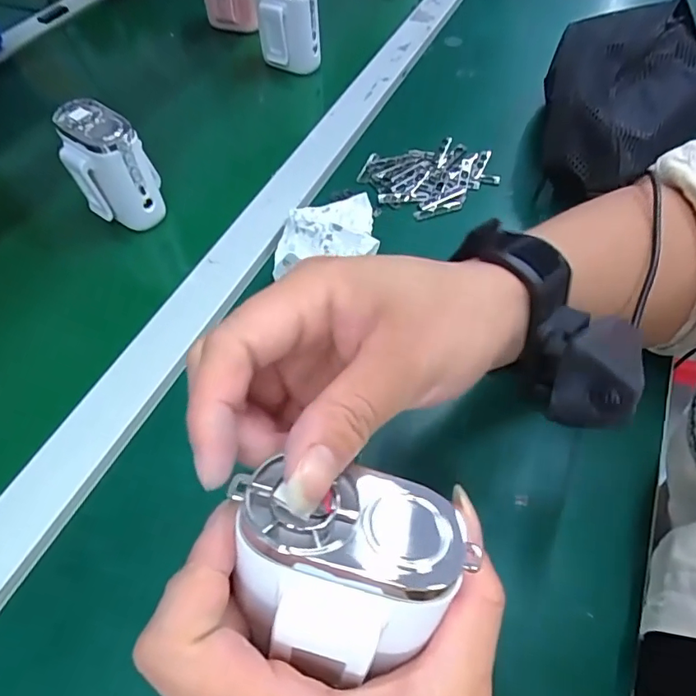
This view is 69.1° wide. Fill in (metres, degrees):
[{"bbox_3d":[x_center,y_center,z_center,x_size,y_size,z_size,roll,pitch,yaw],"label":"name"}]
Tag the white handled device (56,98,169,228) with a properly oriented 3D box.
[{"bbox_3d":[-0.188,-0.144,0.402,0.058,0.081,0.059,-23,59,-15],"label":"white handled device"}]

